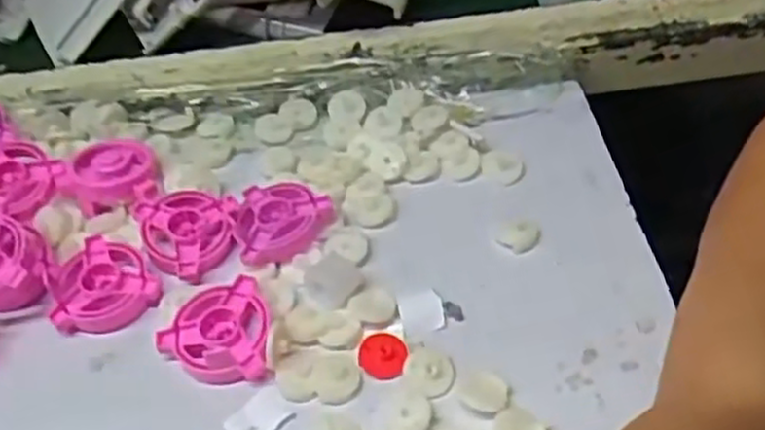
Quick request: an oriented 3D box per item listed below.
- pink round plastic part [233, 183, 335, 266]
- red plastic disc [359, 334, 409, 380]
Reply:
[{"bbox_3d":[-0.054,0.000,0.420,0.051,0.014,0.050,-2,49,2],"label":"pink round plastic part"},{"bbox_3d":[0.000,0.067,0.370,0.022,0.006,0.021,-2,49,2],"label":"red plastic disc"}]

